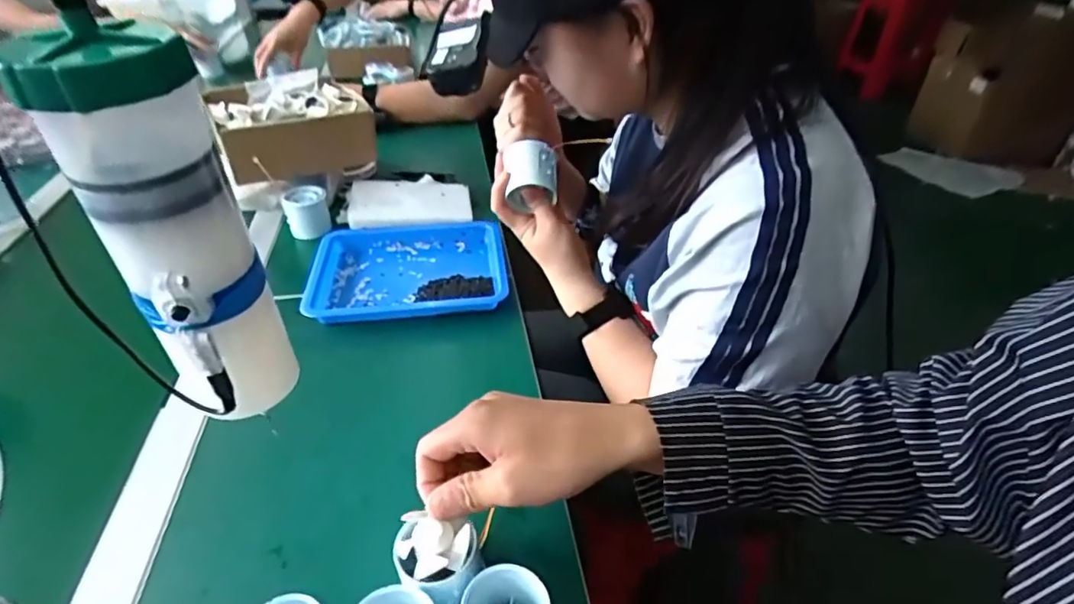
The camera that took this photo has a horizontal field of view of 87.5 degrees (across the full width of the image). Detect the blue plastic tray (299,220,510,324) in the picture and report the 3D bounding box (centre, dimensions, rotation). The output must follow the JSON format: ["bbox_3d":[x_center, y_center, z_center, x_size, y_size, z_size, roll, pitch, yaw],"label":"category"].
[{"bbox_3d":[-0.149,-0.040,0.659,0.218,0.029,0.177,-4,38,-4],"label":"blue plastic tray"}]

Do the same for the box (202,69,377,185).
[{"bbox_3d":[-0.347,-0.248,0.788,0.186,0.089,0.187,-21,43,-24],"label":"box"}]

